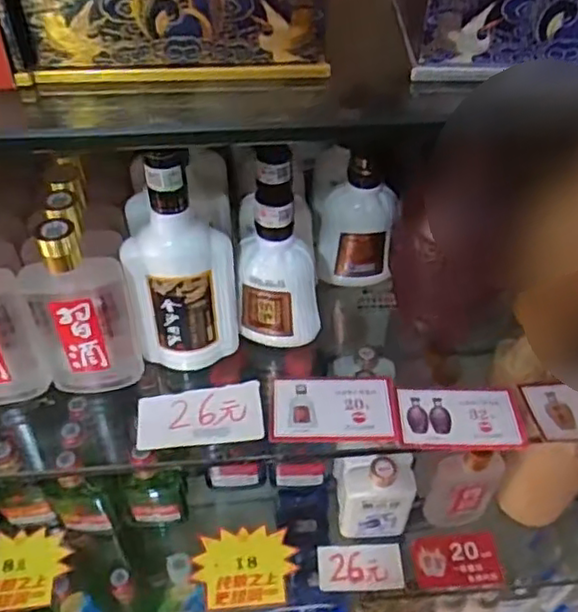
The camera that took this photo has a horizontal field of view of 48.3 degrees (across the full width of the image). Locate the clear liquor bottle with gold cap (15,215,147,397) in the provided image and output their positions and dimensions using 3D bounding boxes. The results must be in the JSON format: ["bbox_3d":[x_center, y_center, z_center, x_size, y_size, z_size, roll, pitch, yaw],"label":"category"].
[{"bbox_3d":[-0.139,0.007,0.434,0.063,0.145,0.029,-5,46,-5],"label":"clear liquor bottle with gold cap"}]

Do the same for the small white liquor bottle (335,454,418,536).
[{"bbox_3d":[0.090,0.192,0.655,0.084,0.117,0.041,-4,46,-4],"label":"small white liquor bottle"}]

